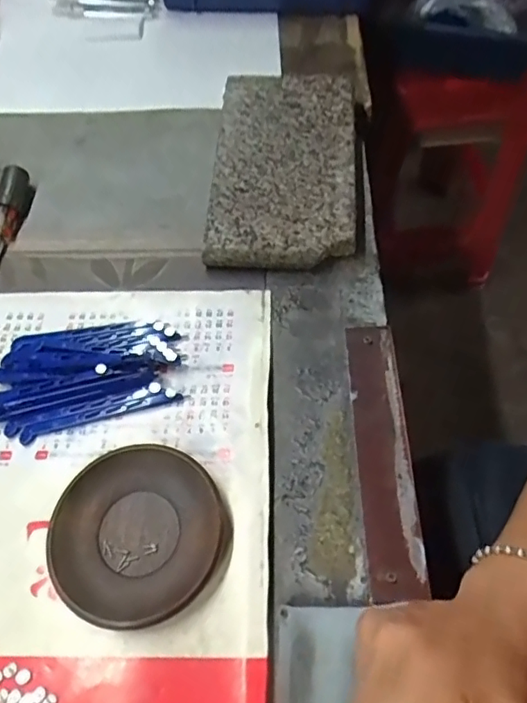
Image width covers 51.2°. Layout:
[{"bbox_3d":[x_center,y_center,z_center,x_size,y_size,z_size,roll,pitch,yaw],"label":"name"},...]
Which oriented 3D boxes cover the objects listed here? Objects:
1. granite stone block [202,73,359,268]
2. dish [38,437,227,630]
[{"bbox_3d":[0.021,-0.187,0.532,0.134,0.023,0.256,1,61,5],"label":"granite stone block"},{"bbox_3d":[-0.084,0.122,0.369,0.111,0.014,0.113,-2,61,3],"label":"dish"}]

